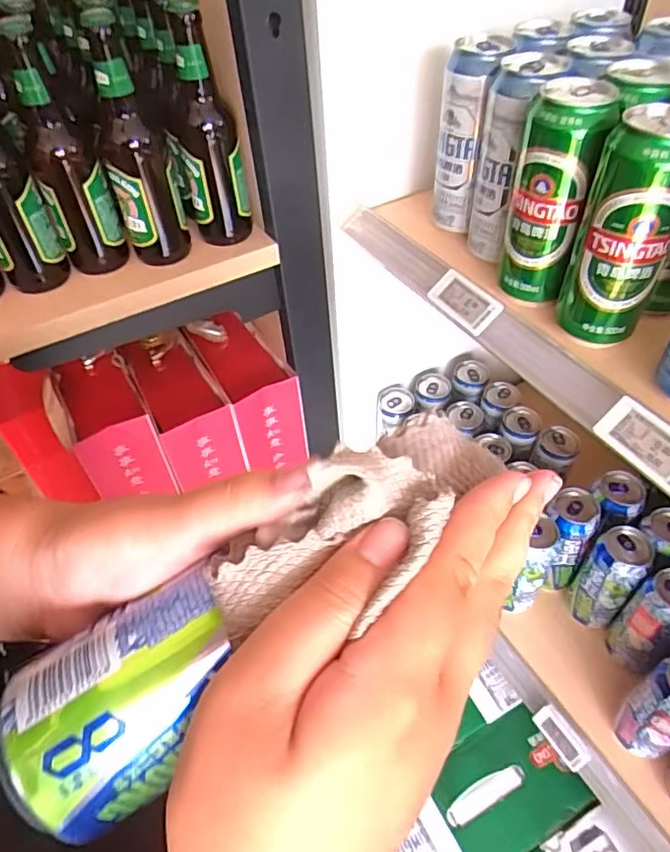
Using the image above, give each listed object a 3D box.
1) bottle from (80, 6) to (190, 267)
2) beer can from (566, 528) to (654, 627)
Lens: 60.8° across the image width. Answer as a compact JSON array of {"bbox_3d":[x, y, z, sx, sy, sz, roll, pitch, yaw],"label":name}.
[{"bbox_3d":[-0.191,-0.257,0.539,0.058,0.217,0.057,-16,49,-10],"label":"bottle"},{"bbox_3d":[0.346,0.194,0.730,0.061,0.150,0.065,-2,48,3],"label":"beer can"}]

